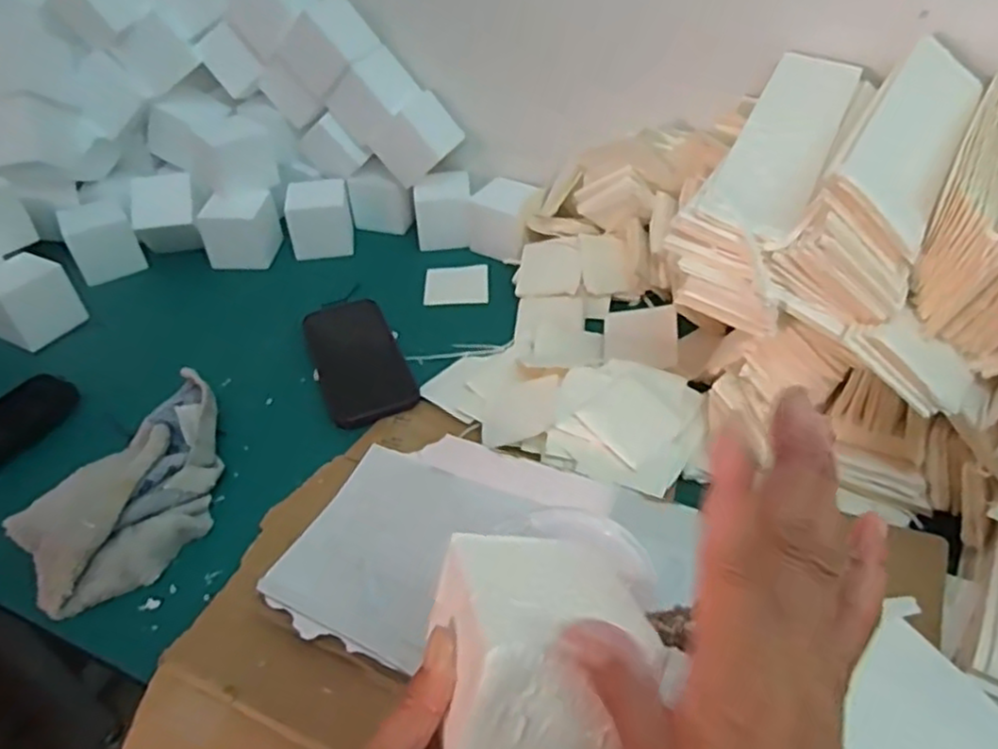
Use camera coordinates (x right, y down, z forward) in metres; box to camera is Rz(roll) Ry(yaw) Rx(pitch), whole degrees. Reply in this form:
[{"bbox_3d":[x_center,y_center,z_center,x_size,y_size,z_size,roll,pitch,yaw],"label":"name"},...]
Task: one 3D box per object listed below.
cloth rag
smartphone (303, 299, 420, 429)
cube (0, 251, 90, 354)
[{"bbox_3d":[-0.271,0.085,0.540,0.104,0.050,0.201,11,43,16],"label":"cloth rag"},{"bbox_3d":[-0.135,-0.017,0.668,0.079,0.014,0.169,-17,41,-15],"label":"smartphone"},{"bbox_3d":[-0.476,-0.074,0.715,0.074,0.070,0.070,23,47,27],"label":"cube"}]

